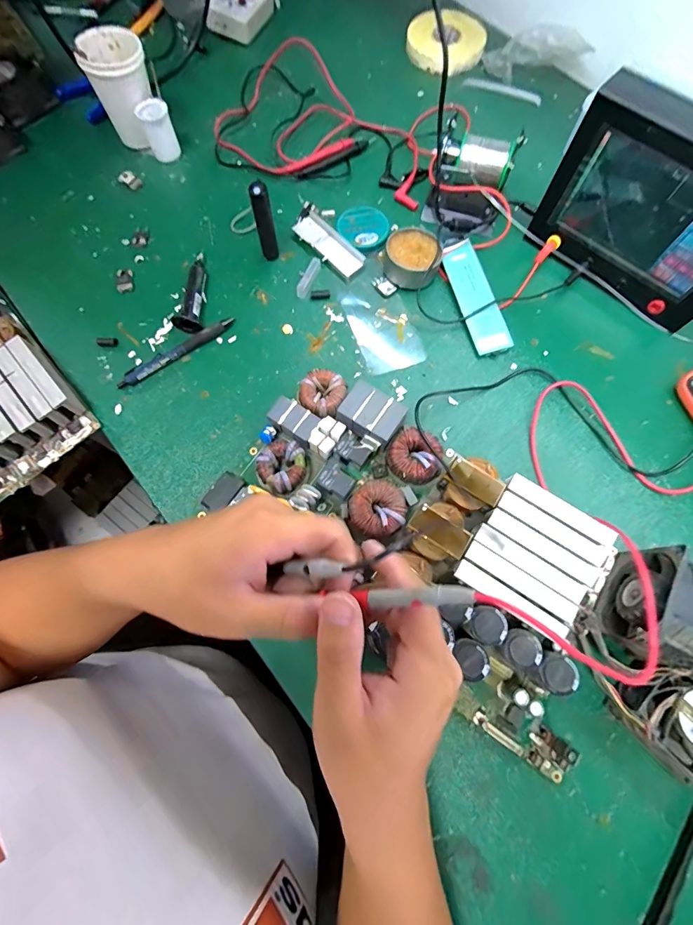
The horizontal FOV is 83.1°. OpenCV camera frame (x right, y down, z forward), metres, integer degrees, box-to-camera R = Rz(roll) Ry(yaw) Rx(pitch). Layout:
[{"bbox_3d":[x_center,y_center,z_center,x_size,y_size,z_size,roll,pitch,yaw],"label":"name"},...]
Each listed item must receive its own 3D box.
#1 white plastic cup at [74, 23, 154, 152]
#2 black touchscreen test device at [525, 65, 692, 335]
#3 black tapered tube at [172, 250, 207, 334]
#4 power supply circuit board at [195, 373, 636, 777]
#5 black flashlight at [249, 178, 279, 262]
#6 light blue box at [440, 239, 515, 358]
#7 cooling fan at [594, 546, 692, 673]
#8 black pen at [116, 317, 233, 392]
[{"bbox_3d":[-0.274,-0.461,0.488,0.069,0.095,0.073,0,73,0],"label":"white plastic cup"},{"bbox_3d":[0.300,-0.243,0.388,0.202,0.157,0.058,38,76,11],"label":"black touchscreen test device"},{"bbox_3d":[-0.172,-0.193,0.438,0.025,0.021,0.106,-1,73,-1],"label":"black tapered tube"},{"bbox_3d":[0.064,0.069,0.350,0.365,0.036,0.194,33,75,9],"label":"power supply circuit board"},{"bbox_3d":[-0.089,-0.262,0.431,0.018,0.088,0.013,-10,73,-4],"label":"black flashlight"},{"bbox_3d":[0.145,-0.189,0.444,0.043,0.016,0.145,-13,73,-4],"label":"light blue box"},{"bbox_3d":[0.245,0.117,0.313,0.039,0.082,0.090,28,74,8],"label":"cooling fan"},{"bbox_3d":[-0.183,-0.119,0.423,0.135,0.010,0.015,-35,76,-10],"label":"black pen"}]

